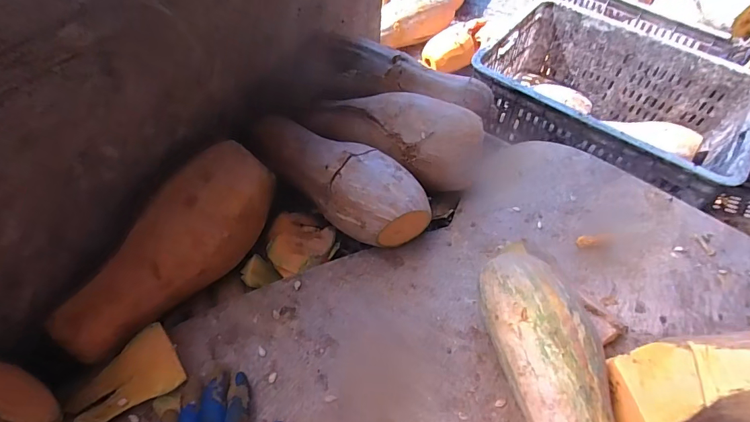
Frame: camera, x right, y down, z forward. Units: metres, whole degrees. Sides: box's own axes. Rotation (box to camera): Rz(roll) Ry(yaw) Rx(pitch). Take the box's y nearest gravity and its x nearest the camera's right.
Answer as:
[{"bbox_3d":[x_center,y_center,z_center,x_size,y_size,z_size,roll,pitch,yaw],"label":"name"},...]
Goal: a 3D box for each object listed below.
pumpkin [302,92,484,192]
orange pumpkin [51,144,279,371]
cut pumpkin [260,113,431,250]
[{"bbox_3d":[0.020,-0.108,0.594,0.264,0.102,0.101,17,56,8],"label":"pumpkin"},{"bbox_3d":[-0.229,0.042,0.483,0.099,0.089,0.279,29,58,15],"label":"orange pumpkin"},{"bbox_3d":[-0.057,-0.053,0.555,0.093,0.095,0.276,-39,65,-24],"label":"cut pumpkin"}]

